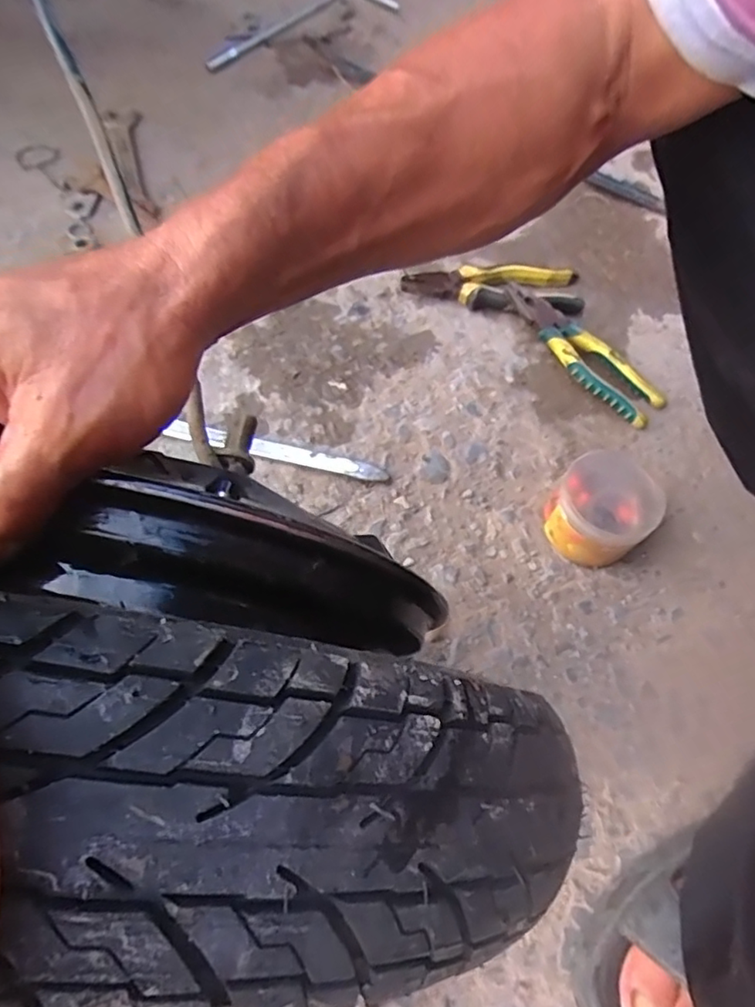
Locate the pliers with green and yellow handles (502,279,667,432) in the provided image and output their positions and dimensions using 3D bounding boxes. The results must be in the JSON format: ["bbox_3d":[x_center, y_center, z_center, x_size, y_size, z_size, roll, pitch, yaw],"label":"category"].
[{"bbox_3d":[0.207,-0.156,0.605,0.052,0.035,0.187,-41,74,-18],"label":"pliers with green and yellow handles"}]

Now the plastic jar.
[{"bbox_3d":[0.189,0.006,0.512,0.078,0.058,0.080,1,66,-2],"label":"plastic jar"}]

